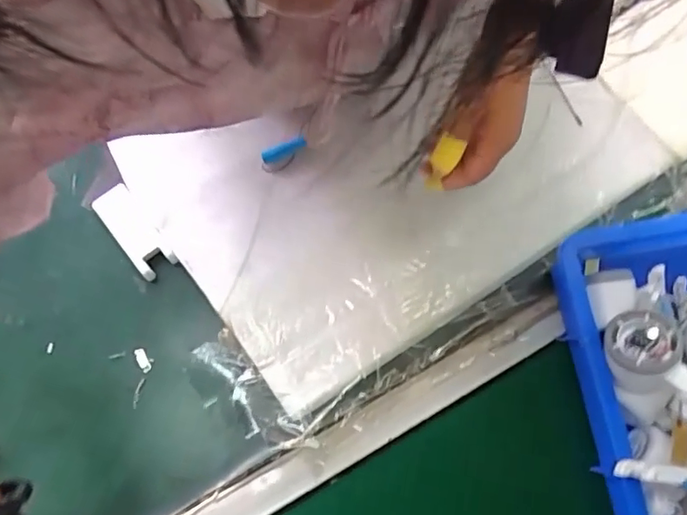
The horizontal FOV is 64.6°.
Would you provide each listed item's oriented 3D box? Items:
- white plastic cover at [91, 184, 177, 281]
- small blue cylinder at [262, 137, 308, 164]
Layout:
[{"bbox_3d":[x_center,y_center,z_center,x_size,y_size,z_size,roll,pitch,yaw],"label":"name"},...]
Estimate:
[{"bbox_3d":[-0.219,-0.027,0.570,0.040,0.018,0.103,-38,81,-9],"label":"white plastic cover"},{"bbox_3d":[-0.063,-0.113,0.577,0.049,0.011,0.013,-24,78,-8],"label":"small blue cylinder"}]

